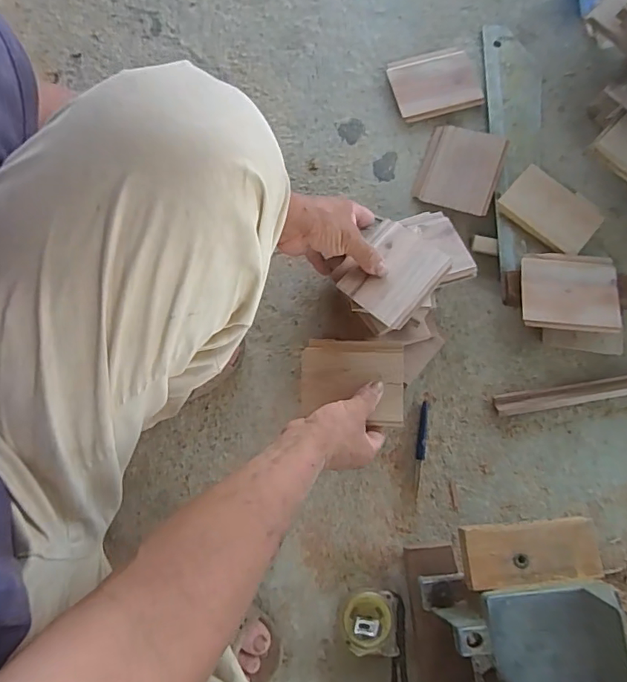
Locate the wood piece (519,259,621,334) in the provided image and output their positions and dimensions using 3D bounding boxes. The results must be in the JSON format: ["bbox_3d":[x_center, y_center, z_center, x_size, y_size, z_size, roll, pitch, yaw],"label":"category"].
[{"bbox_3d":[0.321,-0.059,0.623,0.122,0.010,0.089,2,78,1],"label":"wood piece"}]

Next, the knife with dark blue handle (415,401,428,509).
[{"bbox_3d":[0.134,0.137,0.623,0.011,0.007,0.123,7,78,1],"label":"knife with dark blue handle"}]

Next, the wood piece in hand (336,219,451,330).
[{"bbox_3d":[0.089,-0.080,0.577,0.099,0.015,0.112,37,74,16],"label":"wood piece in hand"}]

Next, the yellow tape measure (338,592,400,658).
[{"bbox_3d":[0.063,0.320,0.570,0.062,0.034,0.064,0,78,-1],"label":"yellow tape measure"}]

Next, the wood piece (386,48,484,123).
[{"bbox_3d":[0.174,-0.371,0.724,0.119,0.011,0.101,-16,78,-4],"label":"wood piece"}]

